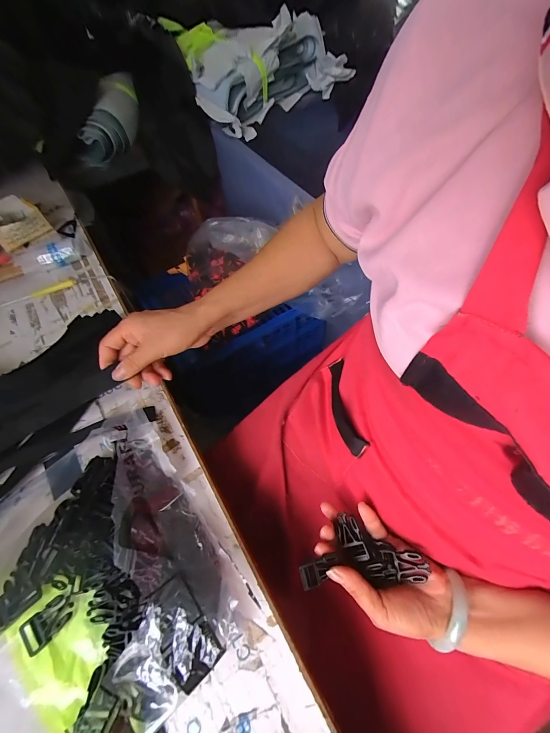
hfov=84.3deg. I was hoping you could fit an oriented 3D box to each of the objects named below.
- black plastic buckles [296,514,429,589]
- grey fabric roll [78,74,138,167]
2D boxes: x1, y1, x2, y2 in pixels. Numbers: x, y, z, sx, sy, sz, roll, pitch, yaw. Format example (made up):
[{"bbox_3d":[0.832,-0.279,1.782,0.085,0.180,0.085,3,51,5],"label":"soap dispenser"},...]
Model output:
[{"bbox_3d":[0.087,0.191,0.316,0.118,0.028,0.064,1,60,2],"label":"black plastic buckles"},{"bbox_3d":[-0.409,-0.618,0.758,0.096,0.100,0.262,1,60,4],"label":"grey fabric roll"}]

